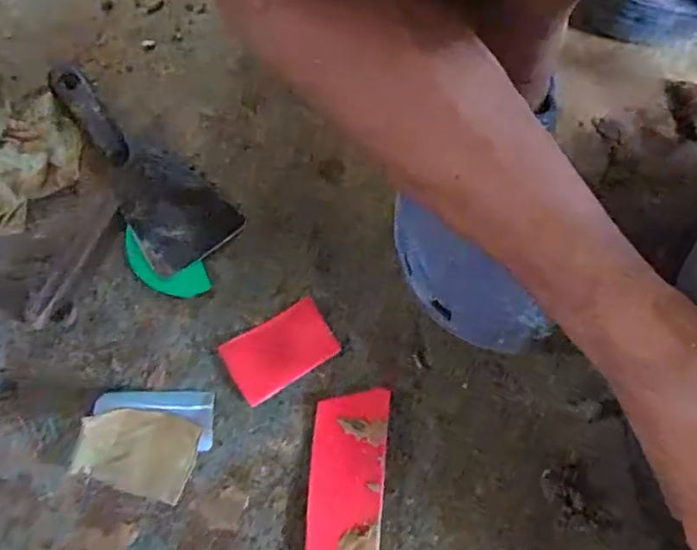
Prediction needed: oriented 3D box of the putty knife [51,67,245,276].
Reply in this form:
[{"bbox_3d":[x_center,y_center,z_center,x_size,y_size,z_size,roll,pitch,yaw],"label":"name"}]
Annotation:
[{"bbox_3d":[-0.168,-0.087,0.459,0.068,0.021,0.190,-42,77,-12],"label":"putty knife"}]

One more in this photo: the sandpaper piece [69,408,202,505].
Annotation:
[{"bbox_3d":[-0.135,0.113,0.388,0.071,0.012,0.053,16,96,-6],"label":"sandpaper piece"}]

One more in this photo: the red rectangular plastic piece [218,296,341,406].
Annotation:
[{"bbox_3d":[-0.047,0.051,0.422,0.072,0.004,0.047,-31,74,-9],"label":"red rectangular plastic piece"}]

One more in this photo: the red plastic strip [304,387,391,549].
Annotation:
[{"bbox_3d":[-0.002,0.130,0.394,0.047,0.006,0.111,5,71,3],"label":"red plastic strip"}]

